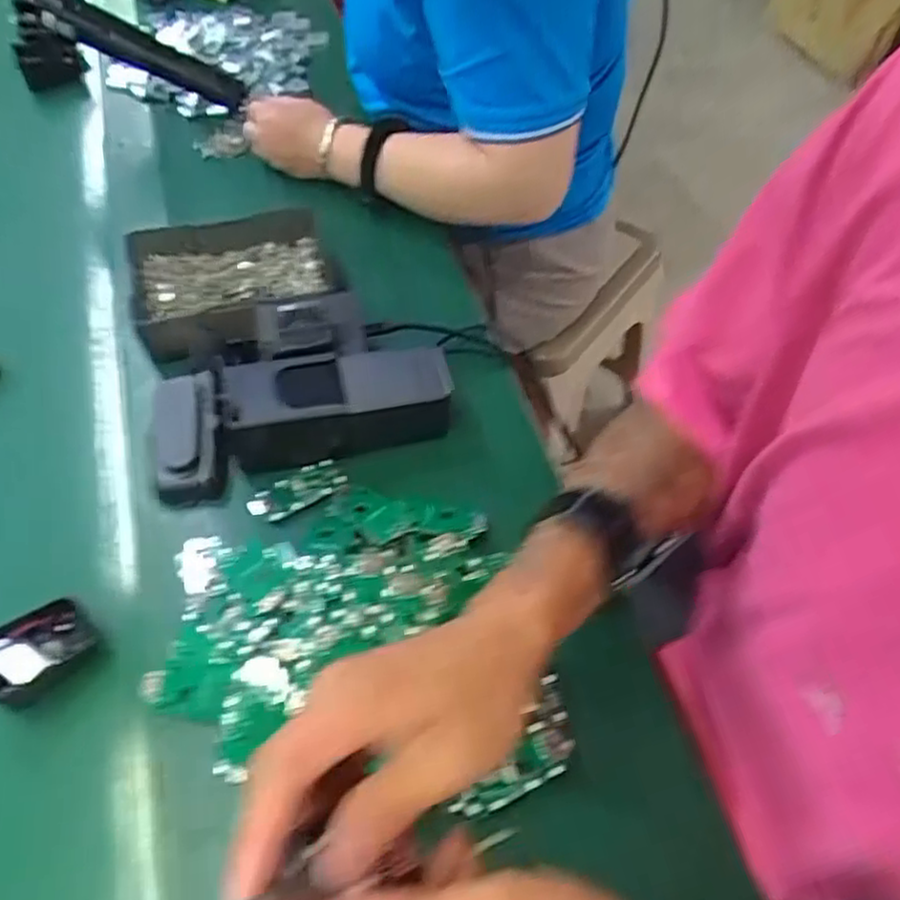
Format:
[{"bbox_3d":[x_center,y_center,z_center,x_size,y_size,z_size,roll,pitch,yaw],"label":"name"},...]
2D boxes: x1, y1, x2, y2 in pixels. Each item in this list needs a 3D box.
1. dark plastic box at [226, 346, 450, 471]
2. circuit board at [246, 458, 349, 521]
[{"bbox_3d":[-0.079,-0.036,0.522,0.156,0.058,0.057,-15,56,-7],"label":"dark plastic box"},{"bbox_3d":[-0.109,0.027,0.511,0.067,0.004,0.029,-27,58,-15],"label":"circuit board"}]

